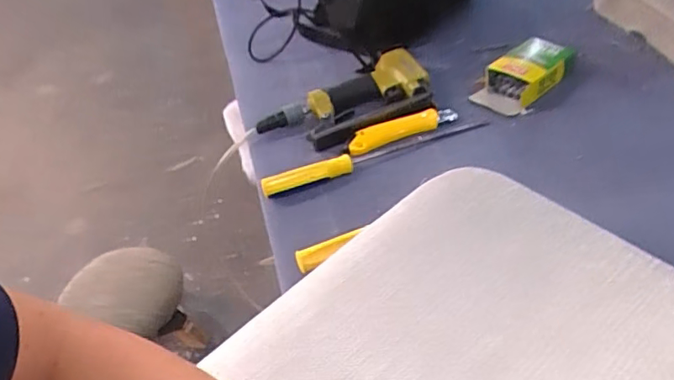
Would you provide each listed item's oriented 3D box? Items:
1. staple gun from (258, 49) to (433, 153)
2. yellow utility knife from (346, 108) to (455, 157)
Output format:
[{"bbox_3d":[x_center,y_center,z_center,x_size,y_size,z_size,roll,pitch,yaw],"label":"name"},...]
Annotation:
[{"bbox_3d":[0.013,-0.119,0.753,0.236,0.057,0.115,-22,44,-12],"label":"staple gun"},{"bbox_3d":[0.086,-0.082,0.720,0.151,0.020,0.036,-18,43,-8],"label":"yellow utility knife"}]

